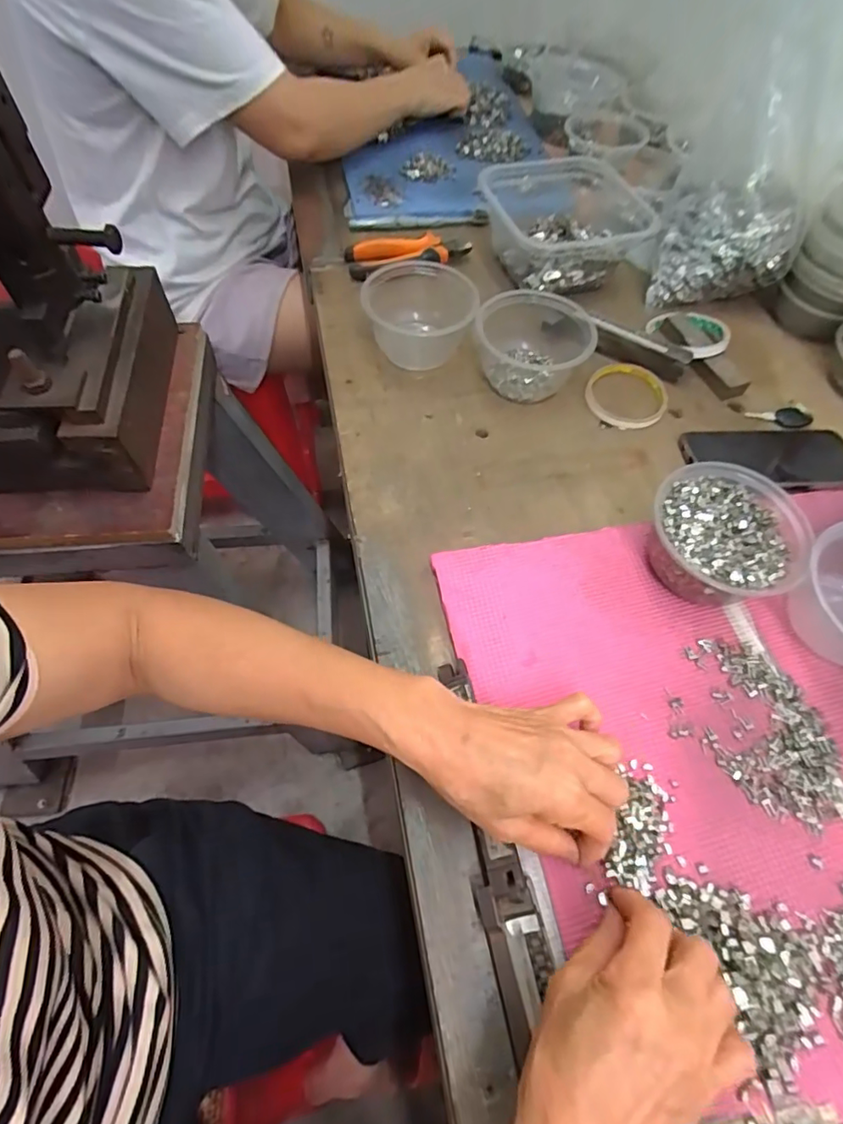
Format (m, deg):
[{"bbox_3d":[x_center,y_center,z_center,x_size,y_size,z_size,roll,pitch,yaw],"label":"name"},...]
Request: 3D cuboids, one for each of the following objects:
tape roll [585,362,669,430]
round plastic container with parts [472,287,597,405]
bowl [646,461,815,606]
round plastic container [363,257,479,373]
[{"bbox_3d":[0.213,-0.177,0.558,0.081,0.011,0.091,13,59,4],"label":"tape roll"},{"bbox_3d":[0.115,-0.228,0.552,0.111,0.062,0.120,2,59,-3],"label":"round plastic container with parts"},{"bbox_3d":[0.238,-0.017,0.428,0.112,0.063,0.110,2,59,-3],"label":"bowl"},{"bbox_3d":[-0.003,-0.266,0.570,0.119,0.057,0.124,2,59,-3],"label":"round plastic container"}]

